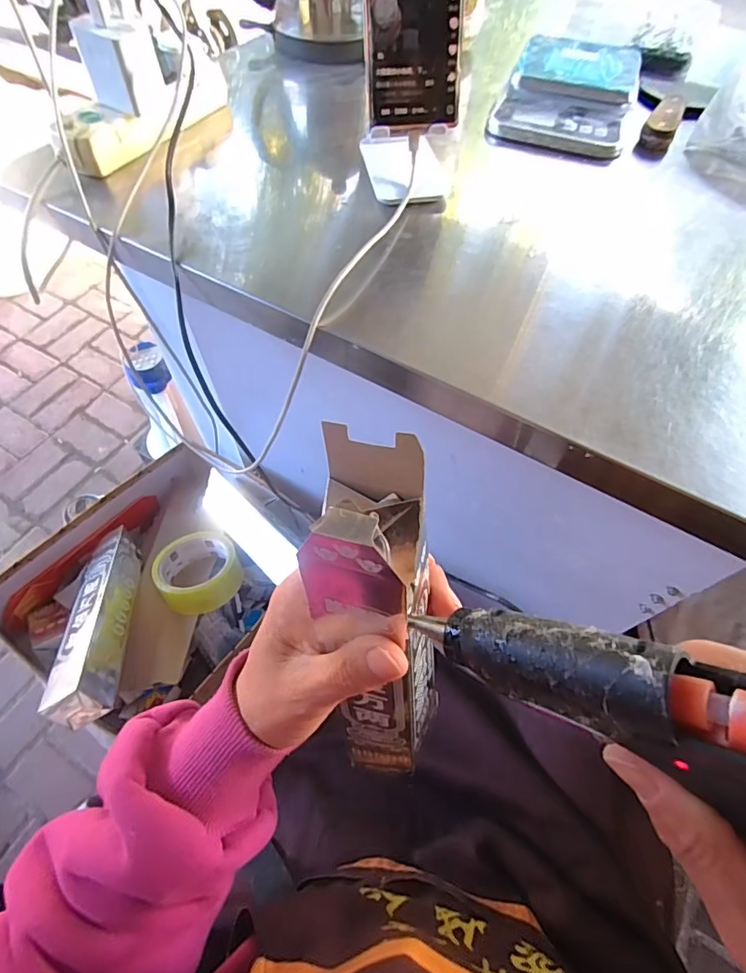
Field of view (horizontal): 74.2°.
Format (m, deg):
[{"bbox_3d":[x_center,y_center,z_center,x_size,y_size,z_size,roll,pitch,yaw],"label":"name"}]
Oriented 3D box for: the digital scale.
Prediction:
[{"bbox_3d":[0.201,-0.408,0.508,0.126,0.033,0.170,18,61,9],"label":"digital scale"}]

